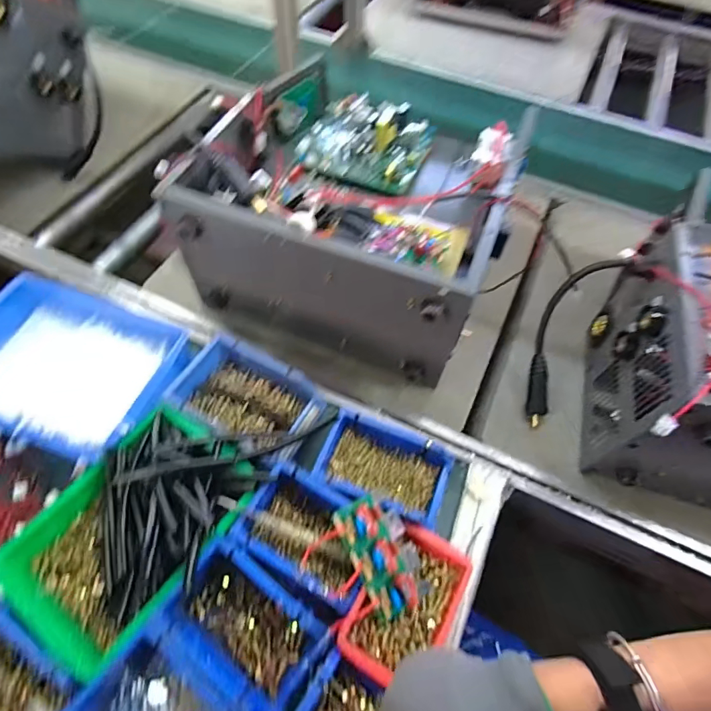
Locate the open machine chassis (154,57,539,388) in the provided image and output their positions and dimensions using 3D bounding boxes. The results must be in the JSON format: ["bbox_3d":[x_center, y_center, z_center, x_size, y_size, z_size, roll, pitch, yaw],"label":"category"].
[{"bbox_3d":[0.013,-0.226,0.708,0.453,0.213,0.396,21,60,10],"label":"open machine chassis"}]

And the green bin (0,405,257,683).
[{"bbox_3d":[-0.253,0.189,0.509,0.180,0.063,0.251,37,64,18],"label":"green bin"}]

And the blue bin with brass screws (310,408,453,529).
[{"bbox_3d":[0.038,0.141,0.557,0.155,0.058,0.107,19,60,8],"label":"blue bin with brass screws"}]

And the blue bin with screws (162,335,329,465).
[{"bbox_3d":[-0.144,0.058,0.596,0.175,0.046,0.125,29,62,14],"label":"blue bin with screws"}]

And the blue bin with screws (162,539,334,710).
[{"bbox_3d":[-0.114,0.284,0.463,0.152,0.062,0.099,32,62,16],"label":"blue bin with screws"}]

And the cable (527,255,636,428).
[{"bbox_3d":[0.299,-0.023,0.650,0.070,0.263,0.063,18,23,8],"label":"cable"}]

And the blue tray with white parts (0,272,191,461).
[{"bbox_3d":[-0.396,0.014,0.614,0.318,0.047,0.213,19,60,9],"label":"blue tray with white parts"}]

